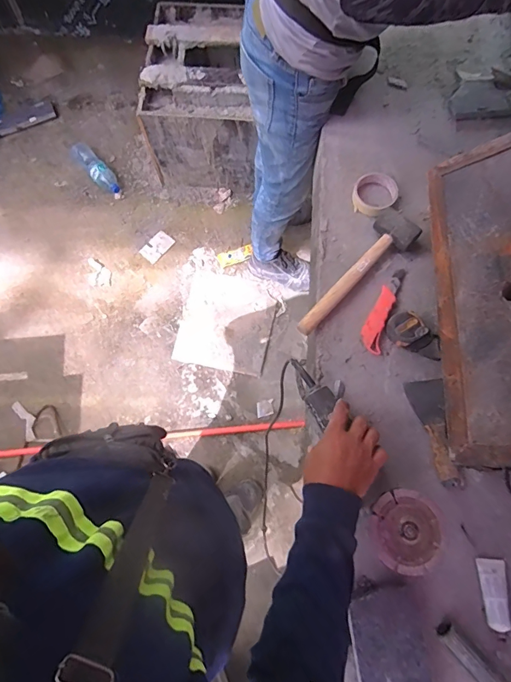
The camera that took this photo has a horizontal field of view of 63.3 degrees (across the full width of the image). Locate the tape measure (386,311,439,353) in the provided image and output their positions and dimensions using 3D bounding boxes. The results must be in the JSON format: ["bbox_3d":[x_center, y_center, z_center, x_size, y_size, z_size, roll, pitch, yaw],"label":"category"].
[{"bbox_3d":[0.272,-0.013,0.732,0.080,0.032,0.062,40,78,11],"label":"tape measure"}]

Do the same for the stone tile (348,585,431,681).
[{"bbox_3d":[0.192,0.454,0.592,0.097,0.031,0.170,-8,74,-2],"label":"stone tile"}]

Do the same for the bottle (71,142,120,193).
[{"bbox_3d":[-0.646,-0.699,1.682,0.080,0.077,0.268,-38,77,-10],"label":"bottle"}]

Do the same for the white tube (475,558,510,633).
[{"bbox_3d":[0.358,0.379,0.621,0.041,0.016,0.093,8,61,2],"label":"white tube"}]

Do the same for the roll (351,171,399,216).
[{"bbox_3d":[0.237,-0.292,0.823,0.082,0.027,0.095,31,76,9],"label":"roll"}]

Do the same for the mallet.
[{"bbox_3d":[0.186,-0.123,0.760,0.078,0.049,0.296,40,78,11],"label":"mallet"}]

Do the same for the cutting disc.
[{"bbox_3d":[0.213,0.265,0.578,0.100,0.013,0.104,0,74,0],"label":"cutting disc"}]

